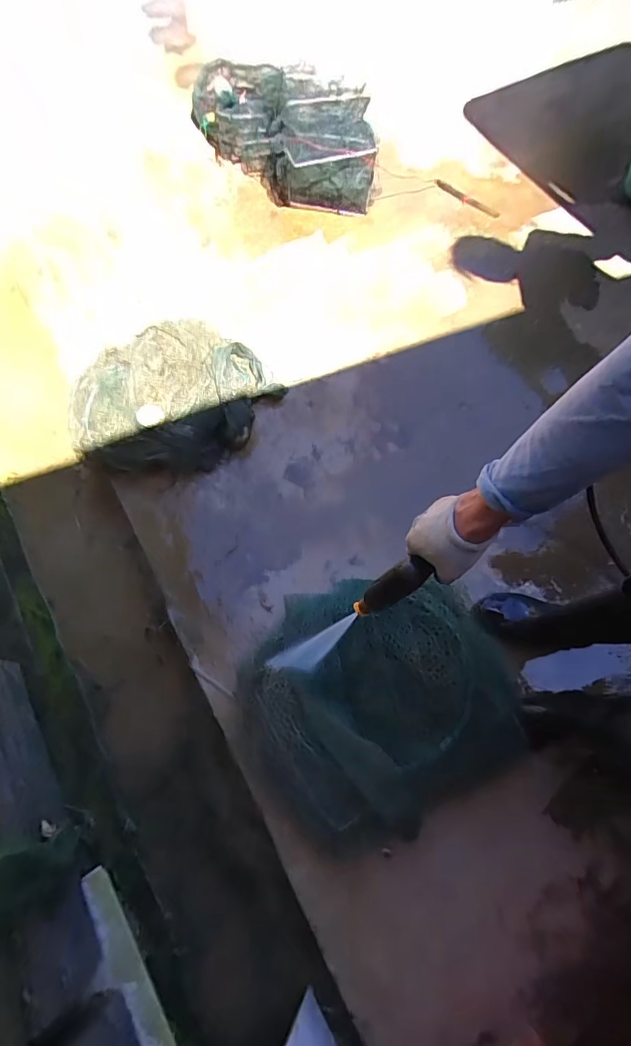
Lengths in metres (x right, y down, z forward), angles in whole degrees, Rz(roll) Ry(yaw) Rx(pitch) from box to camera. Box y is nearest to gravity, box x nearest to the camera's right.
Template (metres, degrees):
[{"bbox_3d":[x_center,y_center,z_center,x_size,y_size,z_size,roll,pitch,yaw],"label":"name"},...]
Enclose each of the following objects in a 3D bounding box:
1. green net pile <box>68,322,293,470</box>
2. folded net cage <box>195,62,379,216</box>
[{"bbox_3d":[-0.374,-0.320,1.185,0.492,0.127,0.380,-37,75,-14],"label":"green net pile"},{"bbox_3d":[-0.105,-1.223,1.413,0.604,0.240,0.312,39,75,13],"label":"folded net cage"}]

